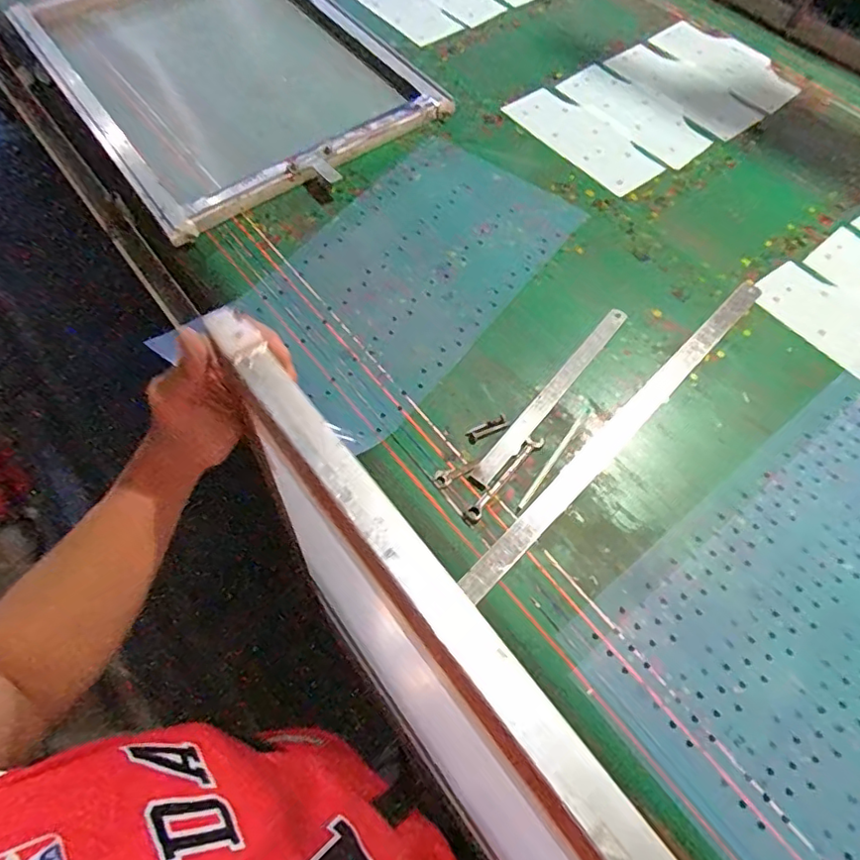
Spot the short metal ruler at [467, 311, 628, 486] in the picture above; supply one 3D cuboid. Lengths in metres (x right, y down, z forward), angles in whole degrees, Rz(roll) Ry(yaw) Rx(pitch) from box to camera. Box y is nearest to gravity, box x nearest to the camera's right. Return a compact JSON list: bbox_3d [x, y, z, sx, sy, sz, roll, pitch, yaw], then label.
[{"bbox_3d":[0.164,-0.052,0.744,0.025,0.004,0.327,36,70,18],"label":"short metal ruler"}]

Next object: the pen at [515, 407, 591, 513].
[{"bbox_3d":[0.157,0.036,0.704,0.009,0.004,0.172,33,69,17],"label":"pen"}]

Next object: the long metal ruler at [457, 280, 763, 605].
[{"bbox_3d":[0.253,-0.010,0.723,0.034,0.004,0.601,41,71,19],"label":"long metal ruler"}]

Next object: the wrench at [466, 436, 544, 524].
[{"bbox_3d":[0.093,0.057,0.691,0.020,0.004,0.140,37,71,18],"label":"wrench"}]

